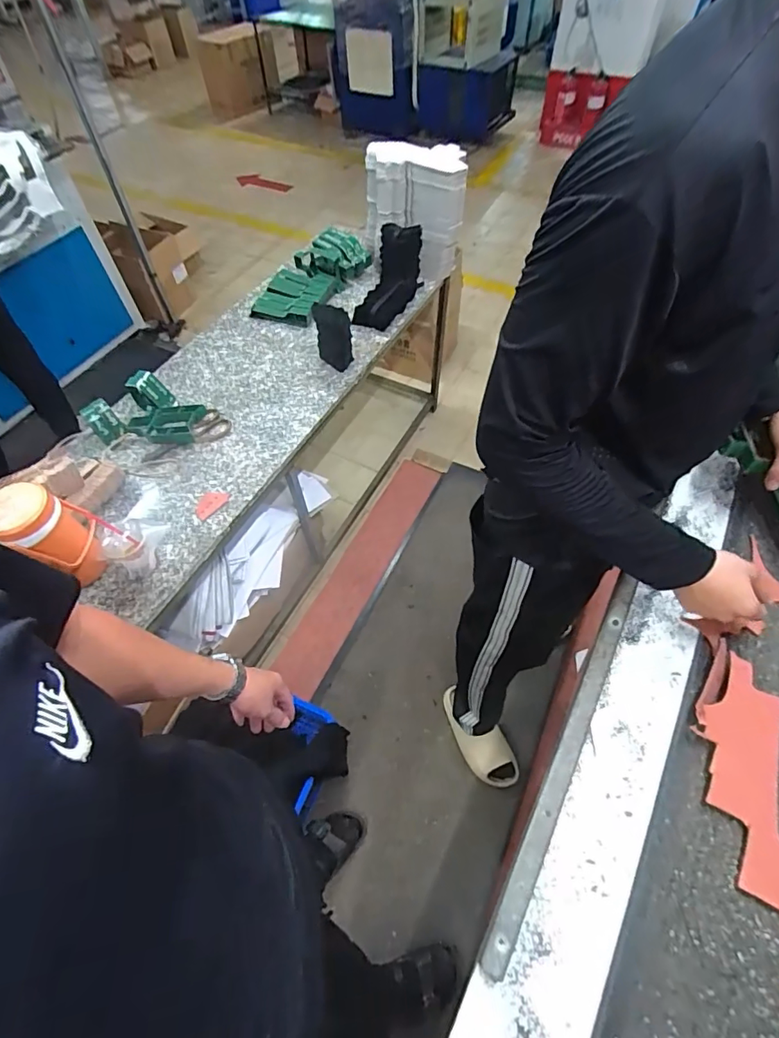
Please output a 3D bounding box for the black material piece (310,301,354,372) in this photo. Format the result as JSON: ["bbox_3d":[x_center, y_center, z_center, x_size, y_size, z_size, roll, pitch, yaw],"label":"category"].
[{"bbox_3d":[-0.161,-0.514,1.379,0.106,0.163,0.030,6,39,13],"label":"black material piece"}]

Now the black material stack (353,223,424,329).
[{"bbox_3d":[-0.010,-0.760,1.543,0.148,0.182,0.307,28,61,18],"label":"black material stack"}]

